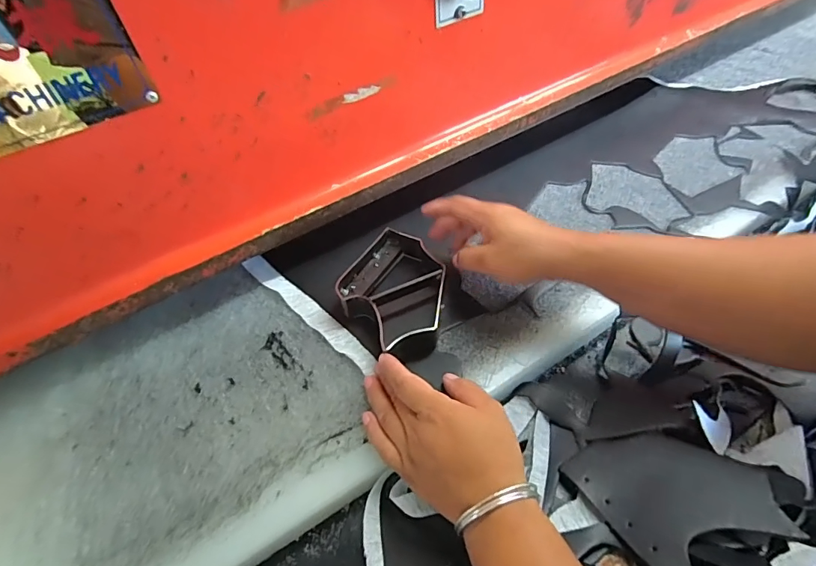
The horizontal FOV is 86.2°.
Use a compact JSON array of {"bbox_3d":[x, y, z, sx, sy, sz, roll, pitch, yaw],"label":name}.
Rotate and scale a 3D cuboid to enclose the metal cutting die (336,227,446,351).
[{"bbox_3d":[-0.016,0.006,0.446,0.102,0.034,0.138,6,52,8],"label":"metal cutting die"}]

